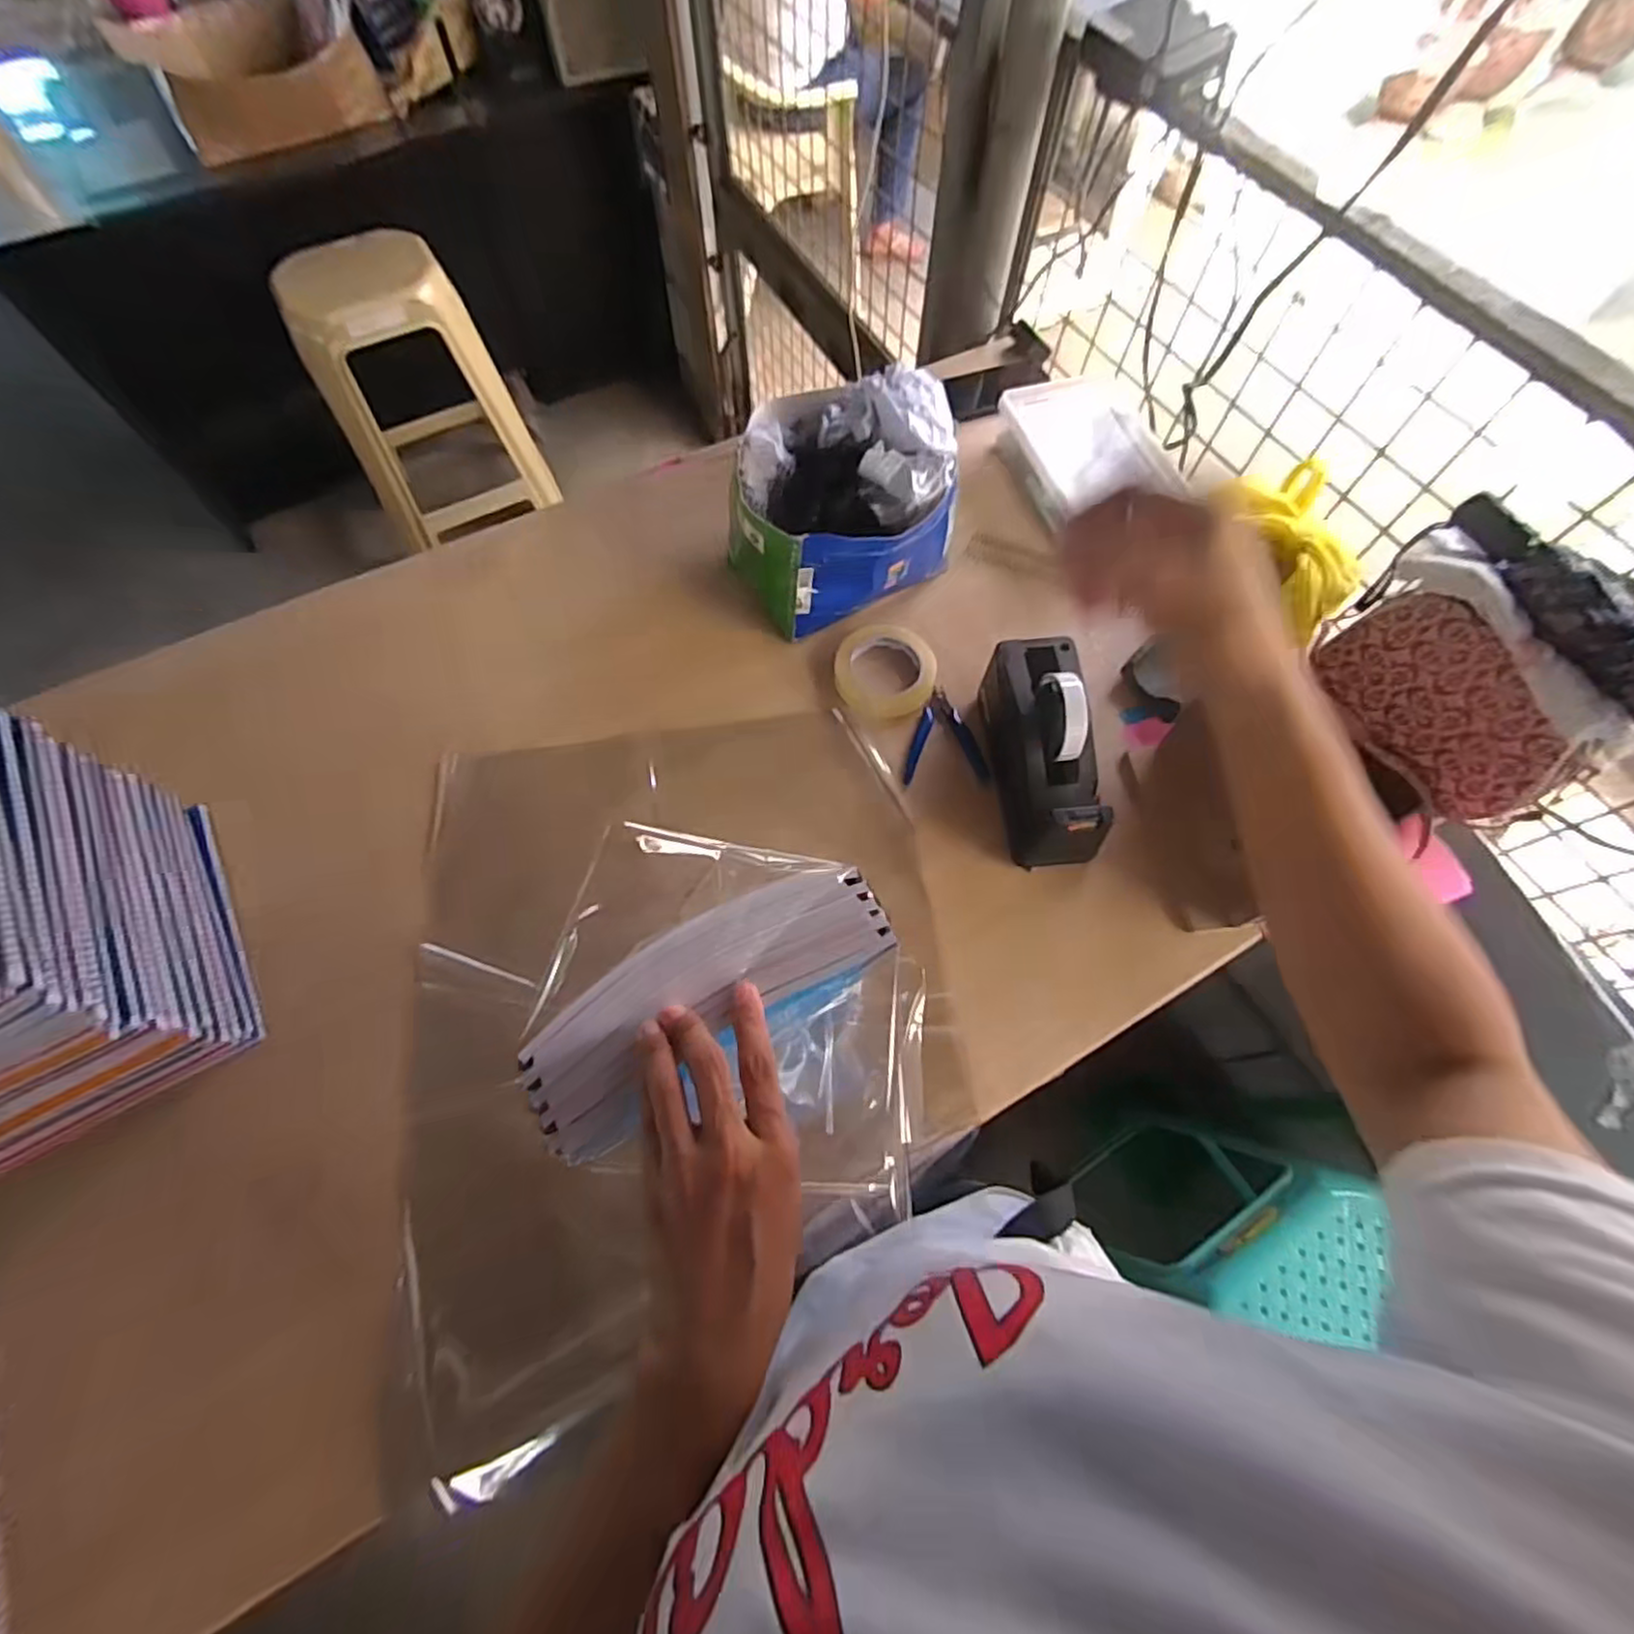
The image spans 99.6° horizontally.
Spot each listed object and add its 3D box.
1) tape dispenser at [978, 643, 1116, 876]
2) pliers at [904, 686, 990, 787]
[{"bbox_3d":[0.207,-0.060,0.644,0.073,0.123,0.205,-2,67,-2],"label":"tape dispenser"},{"bbox_3d":[0.126,-0.086,0.703,0.082,0.007,0.107,-2,67,-2],"label":"pliers"}]

